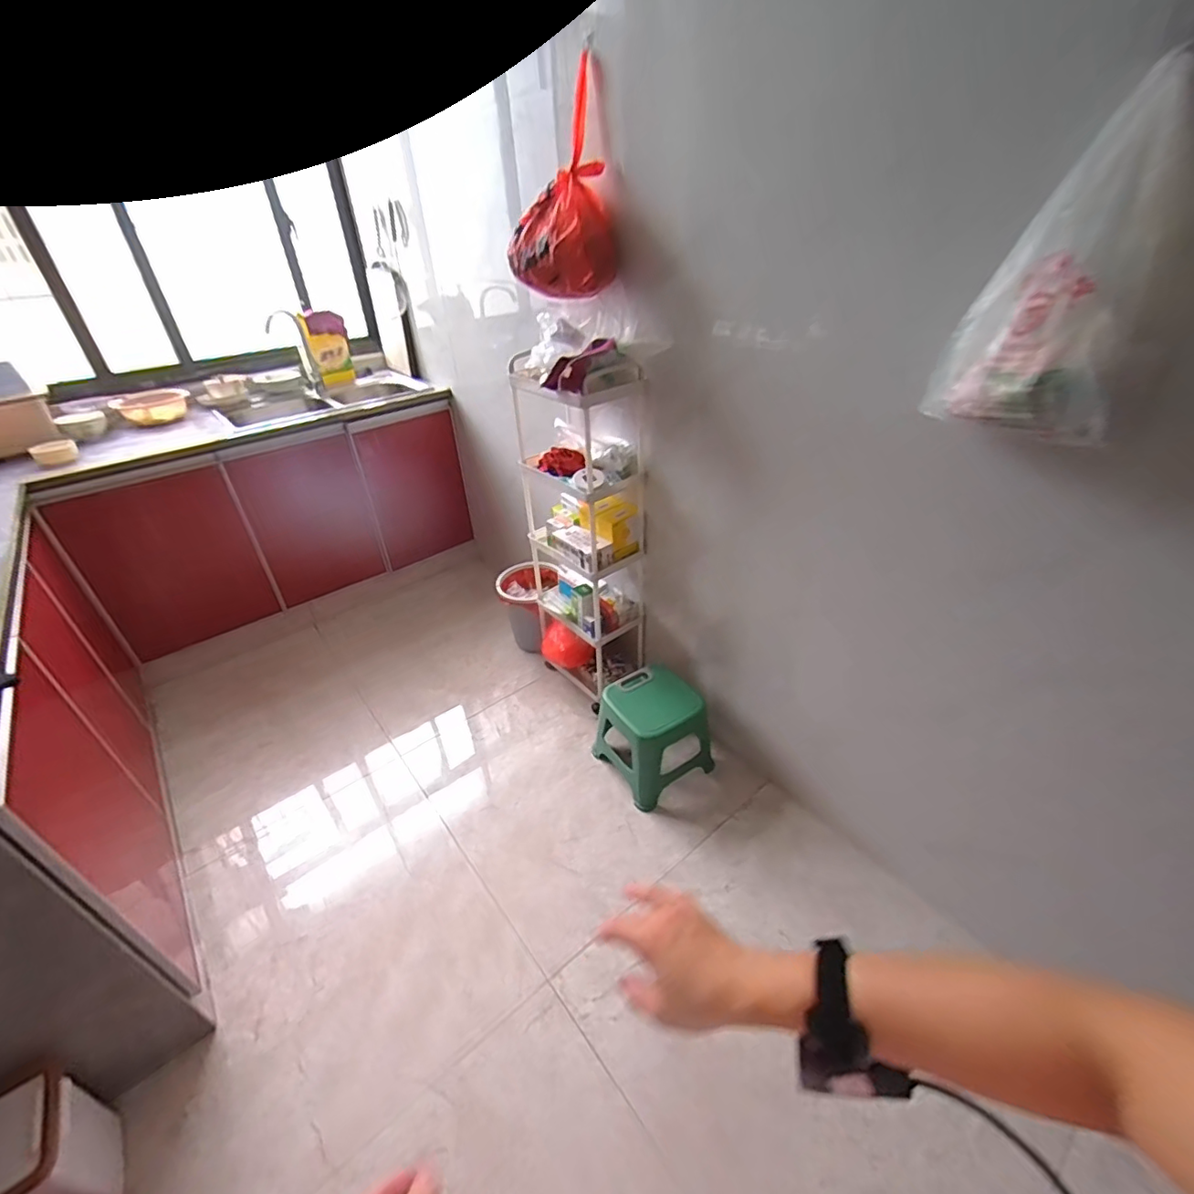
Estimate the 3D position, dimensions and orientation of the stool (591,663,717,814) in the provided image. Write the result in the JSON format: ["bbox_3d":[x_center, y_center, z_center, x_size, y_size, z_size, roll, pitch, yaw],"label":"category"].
[{"bbox_3d":[0.168,0.398,1.583,0.262,0.265,0.263,-20,37,-25],"label":"stool"}]

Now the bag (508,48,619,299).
[{"bbox_3d":[-0.076,-0.866,1.170,0.234,0.383,0.234,-4,33,-3],"label":"bag"}]

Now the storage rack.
[{"bbox_3d":[-0.053,-0.224,1.666,0.252,1.048,0.426,-21,38,-27],"label":"storage rack"}]

